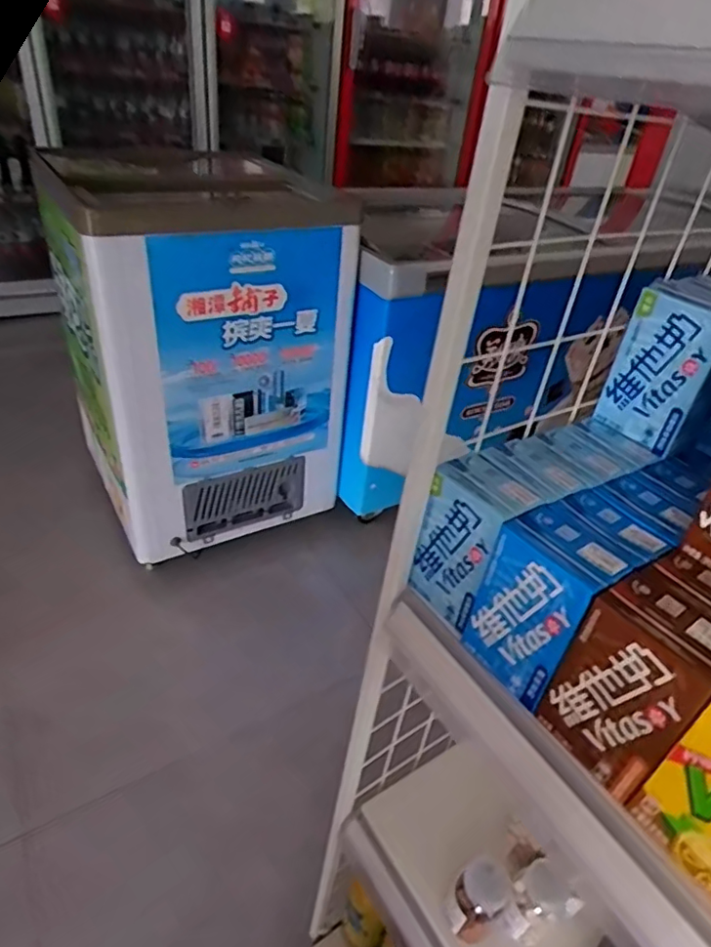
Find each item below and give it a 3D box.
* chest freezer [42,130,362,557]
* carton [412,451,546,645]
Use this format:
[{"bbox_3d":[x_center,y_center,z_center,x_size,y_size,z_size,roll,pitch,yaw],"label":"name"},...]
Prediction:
[{"bbox_3d":[-0.383,-0.291,1.456,0.588,0.810,0.482,-18,43,-29],"label":"chest freezer"},{"bbox_3d":[0.078,0.048,0.397,0.049,0.103,0.059,-24,46,-35],"label":"carton"}]

